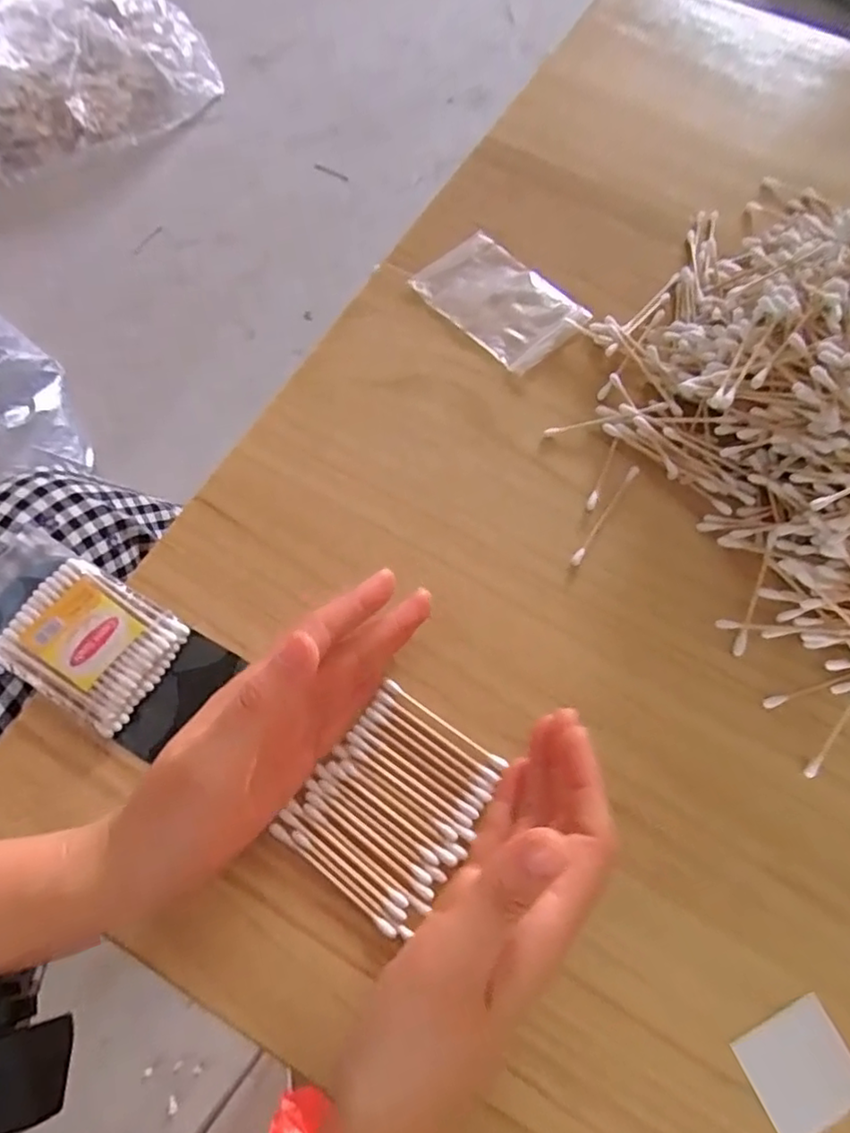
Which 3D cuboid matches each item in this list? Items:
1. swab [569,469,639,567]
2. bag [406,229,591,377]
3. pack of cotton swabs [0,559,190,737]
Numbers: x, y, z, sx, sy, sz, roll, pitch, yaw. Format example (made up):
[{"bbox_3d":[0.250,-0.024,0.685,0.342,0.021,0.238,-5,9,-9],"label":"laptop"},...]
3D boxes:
[{"bbox_3d":[0.098,-0.028,0.343,0.005,0.004,0.069,34,73,11],"label":"swab"},{"bbox_3d":[0.046,-0.165,0.392,0.064,0.004,0.095,-42,75,-15],"label":"bag"},{"bbox_3d":[-0.163,0.038,0.310,0.074,0.014,0.061,30,72,10],"label":"pack of cotton swabs"}]

